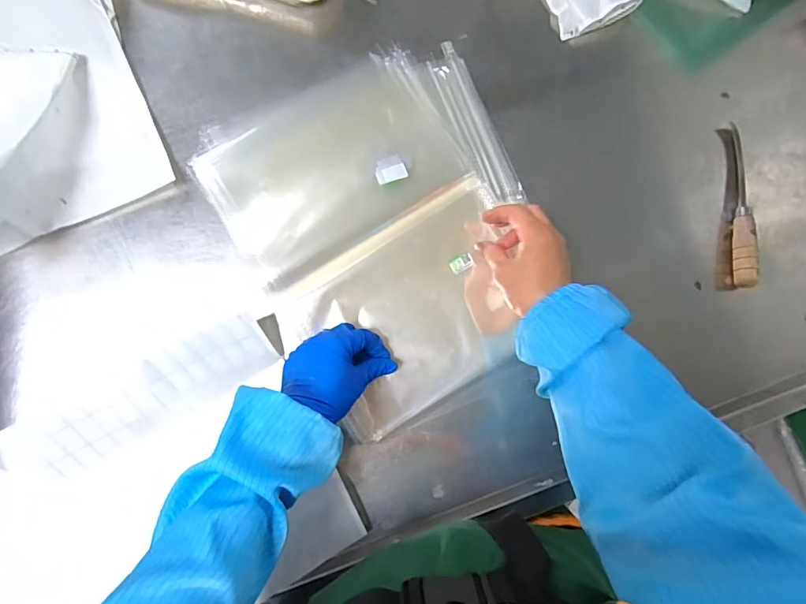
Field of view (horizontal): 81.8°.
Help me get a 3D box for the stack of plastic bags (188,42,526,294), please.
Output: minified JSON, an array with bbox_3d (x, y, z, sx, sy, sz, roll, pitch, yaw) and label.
[{"bbox_3d":[-0.048,-0.157,0.519,0.319,0.021,0.203,-22,81,-8],"label":"stack of plastic bags"}]

